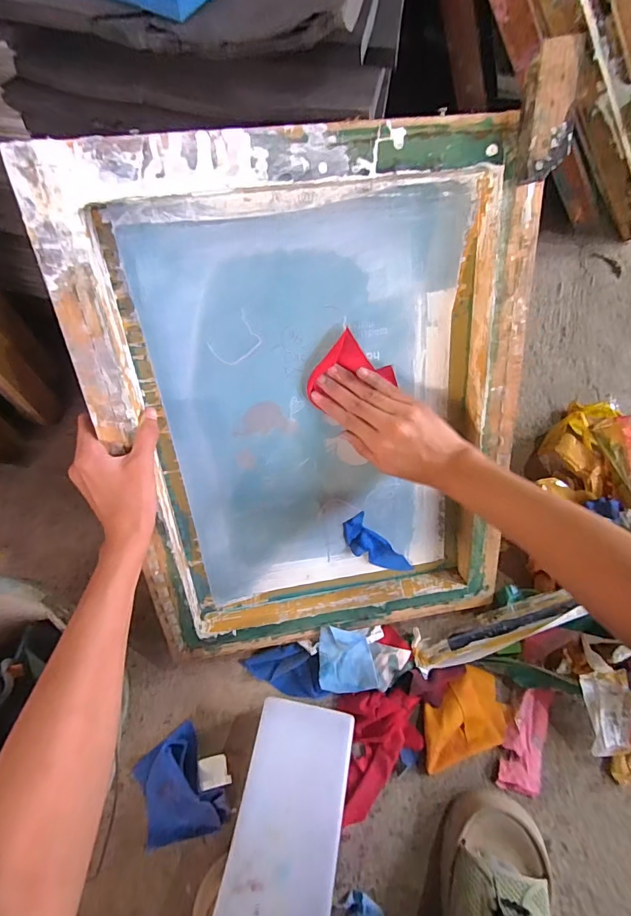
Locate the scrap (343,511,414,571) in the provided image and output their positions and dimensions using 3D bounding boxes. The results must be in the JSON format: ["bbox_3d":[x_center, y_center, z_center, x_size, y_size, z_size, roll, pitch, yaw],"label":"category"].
[{"bbox_3d":[0.069,0.106,0.495,0.037,0.007,0.102,-38,113,9],"label":"scrap"}]

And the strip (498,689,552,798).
[{"bbox_3d":[0.238,0.317,0.488,0.044,0.006,0.107,18,70,5],"label":"strip"}]

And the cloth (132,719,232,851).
[{"bbox_3d":[-0.144,0.347,0.449,0.091,0.034,0.103,-21,72,-9],"label":"cloth"}]

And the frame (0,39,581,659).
[{"bbox_3d":[0.005,-0.023,0.403,0.367,0.466,0.052,-8,25,-6],"label":"frame"}]

